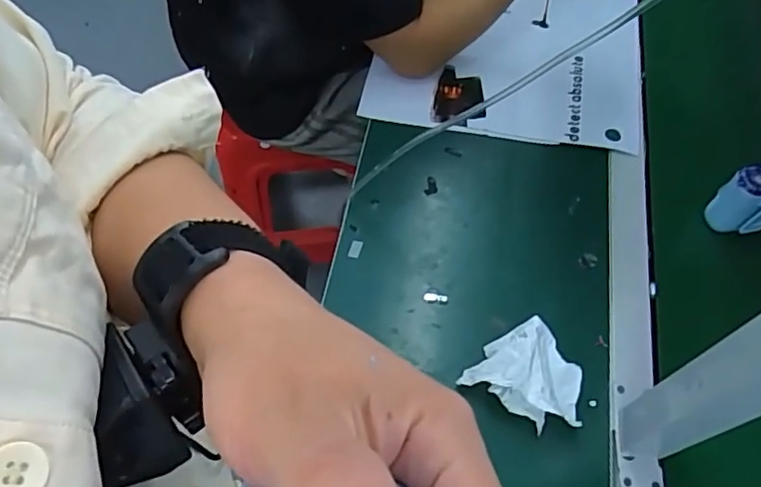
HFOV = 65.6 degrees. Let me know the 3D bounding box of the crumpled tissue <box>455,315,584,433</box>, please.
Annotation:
[{"bbox_3d":[0.142,0.124,0.554,0.109,0.049,0.086,28,63,14],"label":"crumpled tissue"}]

